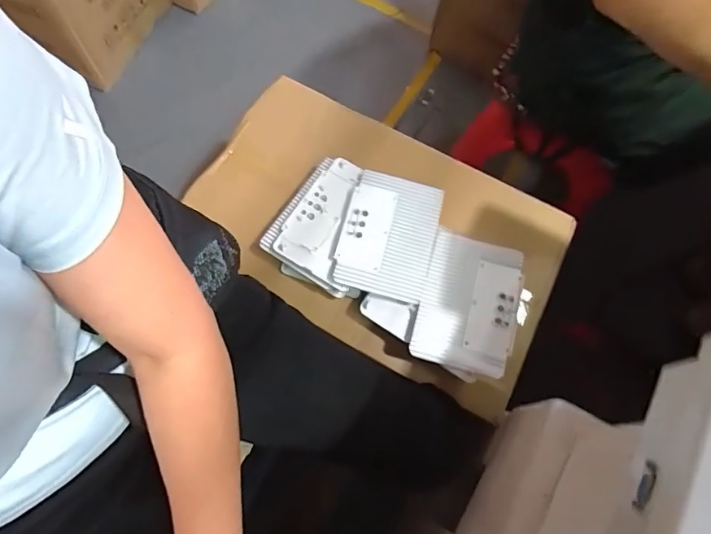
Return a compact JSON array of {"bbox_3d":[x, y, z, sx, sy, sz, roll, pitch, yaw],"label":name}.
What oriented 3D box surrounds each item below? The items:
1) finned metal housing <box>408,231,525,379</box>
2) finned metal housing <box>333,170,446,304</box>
[{"bbox_3d":[0.162,0.049,0.663,0.135,0.023,0.188,15,68,3],"label":"finned metal housing"},{"bbox_3d":[0.049,-0.050,0.694,0.134,0.017,0.189,15,68,3],"label":"finned metal housing"}]

